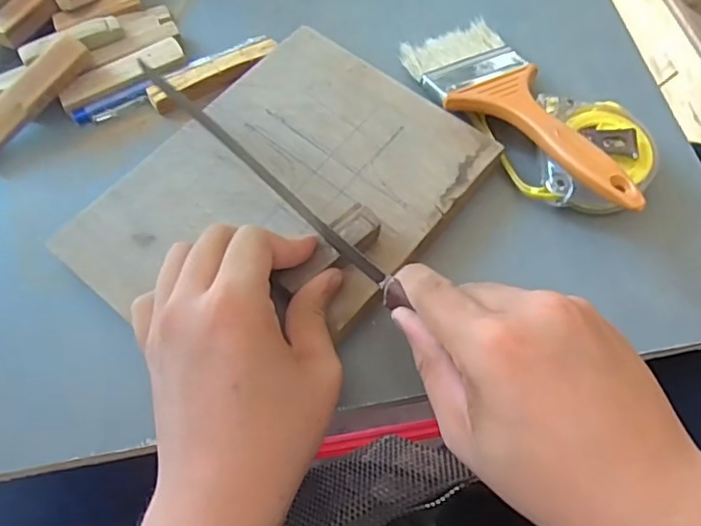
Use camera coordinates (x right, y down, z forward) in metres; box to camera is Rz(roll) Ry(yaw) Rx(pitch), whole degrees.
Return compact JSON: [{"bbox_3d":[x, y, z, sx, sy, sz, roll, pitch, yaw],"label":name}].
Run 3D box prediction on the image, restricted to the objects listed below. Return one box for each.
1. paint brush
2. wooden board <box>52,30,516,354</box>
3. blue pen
[{"bbox_3d":[0.102,-0.092,0.339,0.069,0.013,0.188,-26,54,-11],"label":"paint brush"},{"bbox_3d":[-0.038,-0.038,0.328,0.160,0.017,0.209,37,71,16],"label":"wooden board"},{"bbox_3d":[-0.121,-0.126,0.383,0.136,0.011,0.015,-30,68,-12],"label":"blue pen"}]

